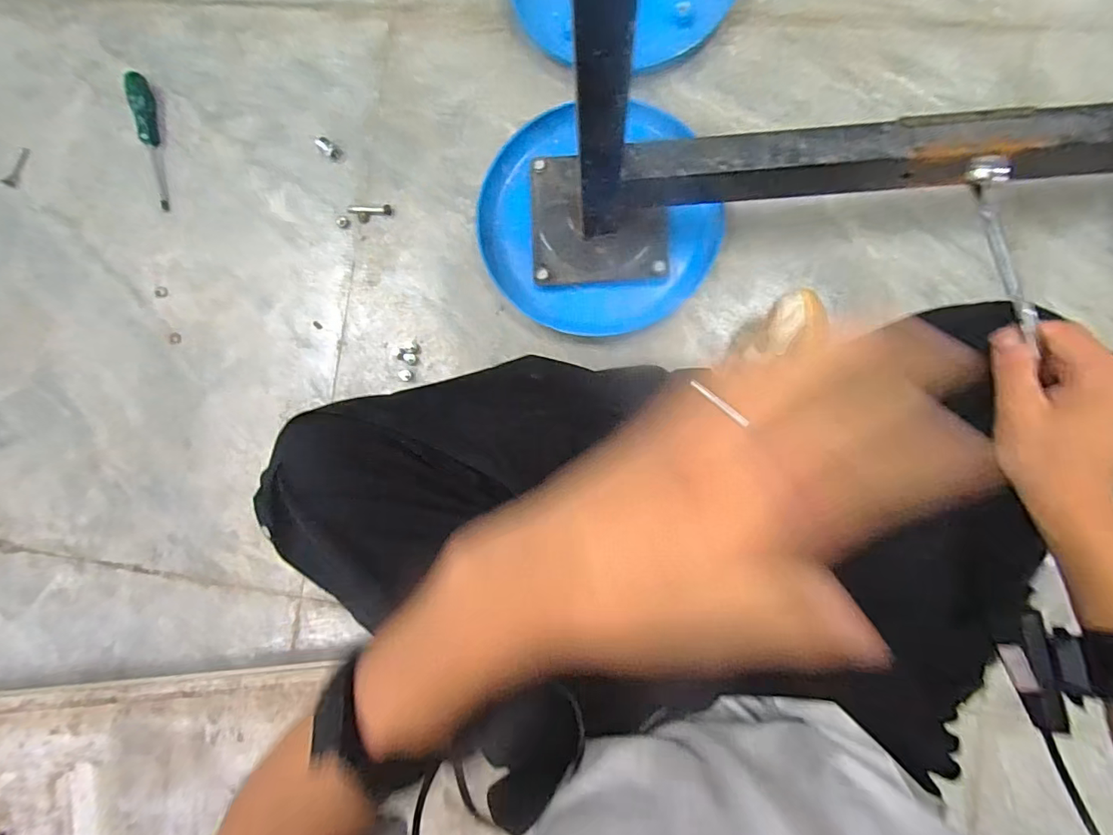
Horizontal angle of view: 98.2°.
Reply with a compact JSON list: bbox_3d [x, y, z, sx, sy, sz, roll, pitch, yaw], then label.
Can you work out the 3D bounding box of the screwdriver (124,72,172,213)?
[{"bbox_3d":[-0.567,-0.384,0.670,0.024,0.026,0.196,-13,84,5],"label":"screwdriver"}]

